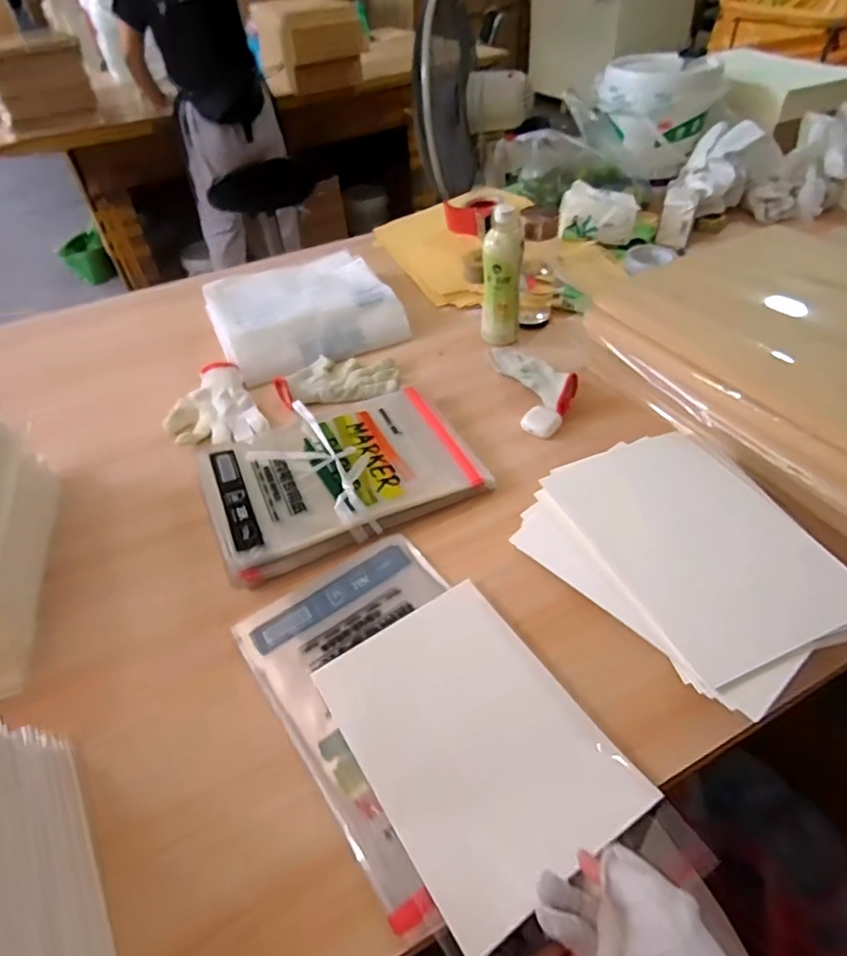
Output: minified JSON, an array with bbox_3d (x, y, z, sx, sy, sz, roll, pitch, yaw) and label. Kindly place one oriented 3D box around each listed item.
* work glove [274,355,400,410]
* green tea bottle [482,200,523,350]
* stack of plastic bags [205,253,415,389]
[{"bbox_3d":[-0.137,-0.159,0.904,0.186,0.028,0.104,-10,46,-5],"label":"work glove"},{"bbox_3d":[0.125,-0.320,0.908,0.061,0.206,0.052,-7,46,-3],"label":"green tea bottle"},{"bbox_3d":[-0.215,-0.306,1.024,0.311,0.072,0.292,-22,48,-17],"label":"stack of plastic bags"}]

